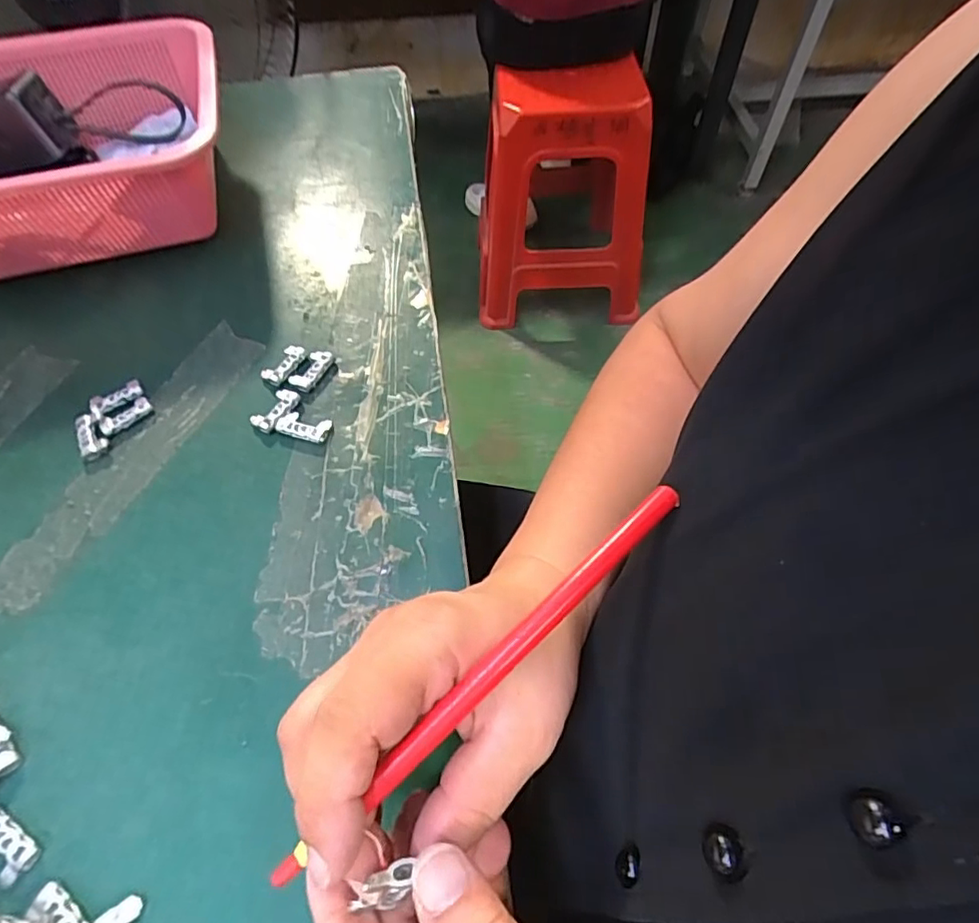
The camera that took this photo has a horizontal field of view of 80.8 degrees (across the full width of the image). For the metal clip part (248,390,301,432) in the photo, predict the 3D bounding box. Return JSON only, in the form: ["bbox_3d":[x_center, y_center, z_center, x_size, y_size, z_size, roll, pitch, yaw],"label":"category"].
[{"bbox_3d":[-0.129,-0.031,0.345,0.017,0.006,0.030,25,61,17],"label":"metal clip part"}]

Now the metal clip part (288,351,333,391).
[{"bbox_3d":[-0.112,-0.059,0.362,0.016,0.005,0.031,20,60,15],"label":"metal clip part"}]

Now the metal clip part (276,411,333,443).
[{"bbox_3d":[-0.109,-0.021,0.338,0.030,0.006,0.016,15,59,12],"label":"metal clip part"}]

